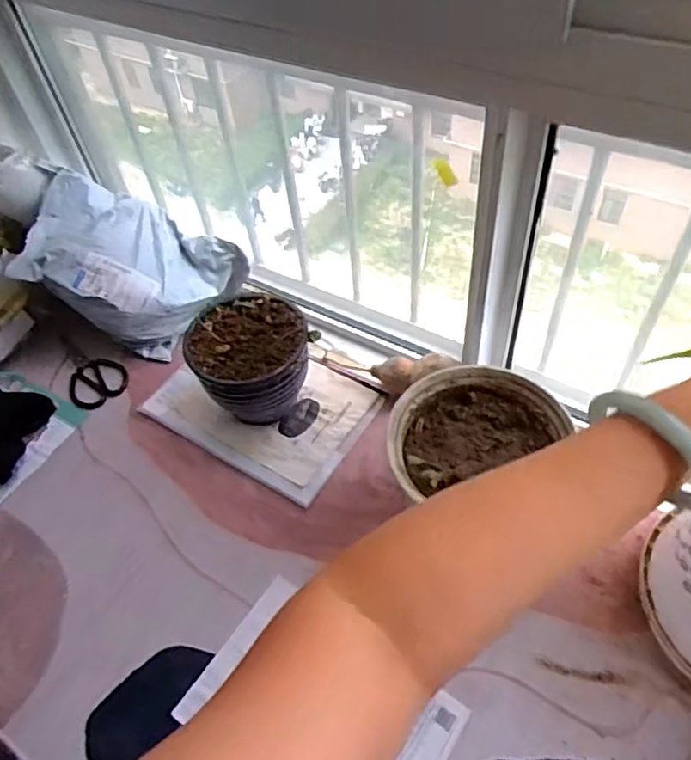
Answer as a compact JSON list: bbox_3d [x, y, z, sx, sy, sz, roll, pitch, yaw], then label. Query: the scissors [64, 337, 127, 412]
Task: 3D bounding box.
[{"bbox_3d":[-0.465,-0.025,1.087,0.097,0.018,0.180,-34,57,-19],"label":"scissors"}]

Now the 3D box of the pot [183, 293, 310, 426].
[{"bbox_3d":[-0.142,-0.018,0.959,0.167,0.168,0.169,-3,52,3],"label":"pot"}]

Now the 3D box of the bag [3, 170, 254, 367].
[{"bbox_3d":[-0.399,-0.197,1.107,0.346,0.180,0.269,21,57,20],"label":"bag"}]

